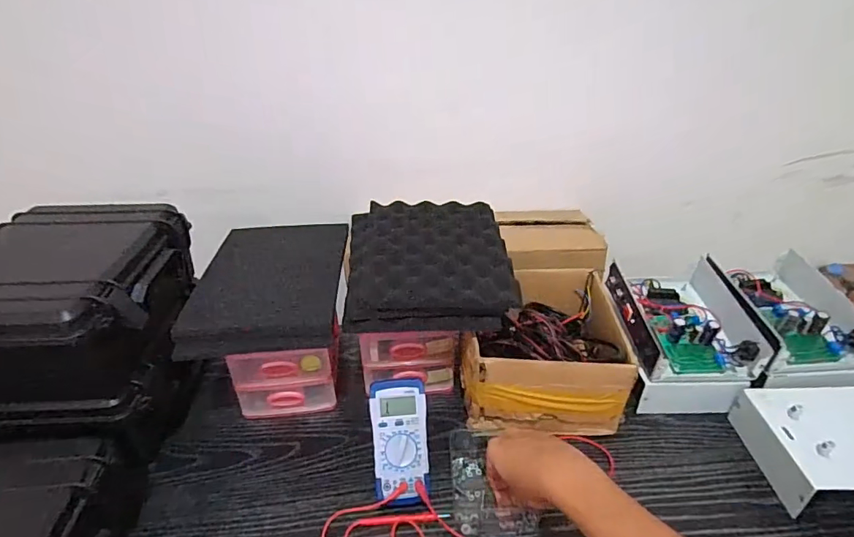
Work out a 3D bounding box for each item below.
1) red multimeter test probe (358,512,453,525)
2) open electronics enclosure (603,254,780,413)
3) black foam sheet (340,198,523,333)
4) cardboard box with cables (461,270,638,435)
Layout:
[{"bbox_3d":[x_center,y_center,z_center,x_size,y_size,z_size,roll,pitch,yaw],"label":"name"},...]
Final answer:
[{"bbox_3d":[-0.026,0.285,0.530,0.102,0.013,0.010,-1,35,-2],"label":"red multimeter test probe"},{"bbox_3d":[0.373,0.093,0.698,0.171,0.111,0.211,-3,34,-3],"label":"open electronics enclosure"},{"bbox_3d":[0.001,-0.018,0.657,0.217,0.040,0.285,-3,34,-2],"label":"black foam sheet"},{"bbox_3d":[0.161,0.115,0.666,0.209,0.126,0.189,0,35,0],"label":"cardboard box with cables"}]

